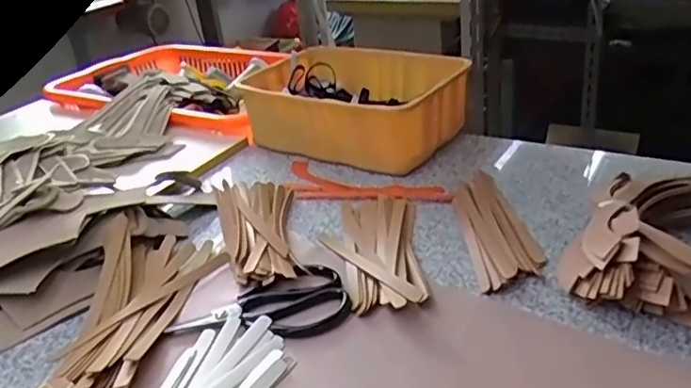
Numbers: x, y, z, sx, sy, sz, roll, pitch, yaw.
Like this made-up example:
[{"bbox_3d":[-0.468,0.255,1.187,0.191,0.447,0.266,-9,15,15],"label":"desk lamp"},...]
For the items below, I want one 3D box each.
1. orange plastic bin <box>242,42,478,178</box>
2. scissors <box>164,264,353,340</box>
[{"bbox_3d":[0.010,-0.134,0.932,0.299,0.108,0.219,19,37,38],"label":"orange plastic bin"},{"bbox_3d":[-0.080,0.111,0.596,0.166,0.016,0.084,-12,29,-11],"label":"scissors"}]

